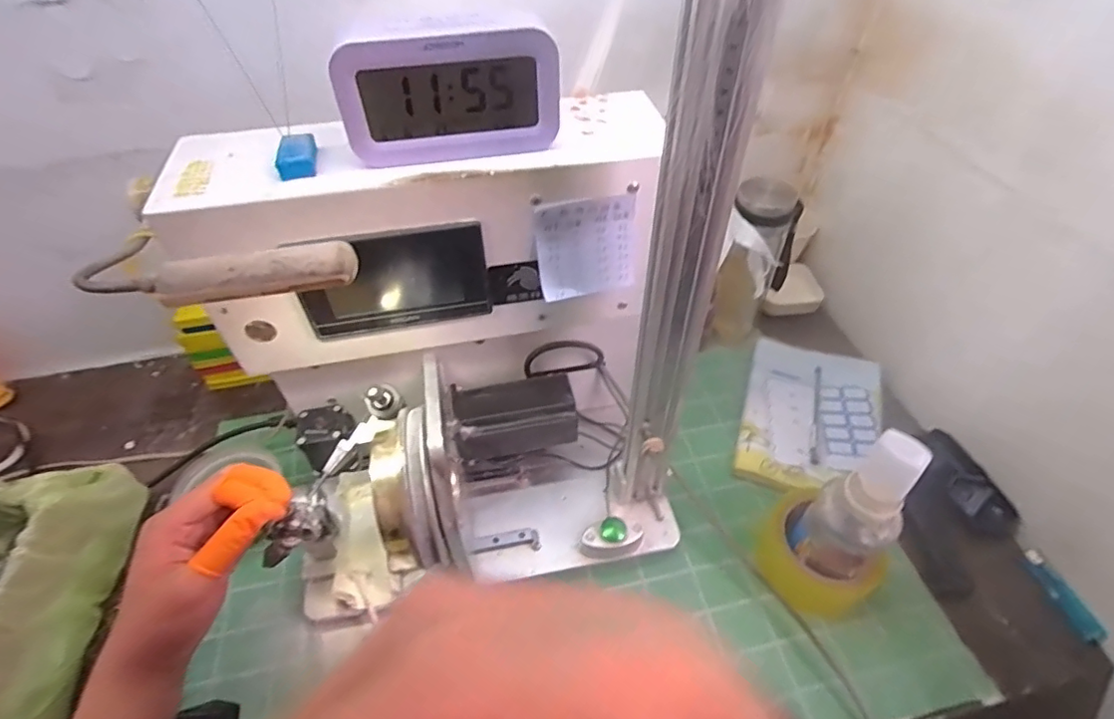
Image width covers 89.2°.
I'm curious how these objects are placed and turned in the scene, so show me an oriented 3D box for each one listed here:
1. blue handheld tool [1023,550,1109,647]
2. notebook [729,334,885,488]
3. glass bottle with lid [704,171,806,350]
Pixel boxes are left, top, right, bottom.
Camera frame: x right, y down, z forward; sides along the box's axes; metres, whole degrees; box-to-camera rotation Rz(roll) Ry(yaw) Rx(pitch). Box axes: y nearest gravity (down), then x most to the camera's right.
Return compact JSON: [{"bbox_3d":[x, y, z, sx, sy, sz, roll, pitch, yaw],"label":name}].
[{"bbox_3d":[0.449,0.209,0.503,0.015,0.013,0.081,-9,48,-8],"label":"blue handheld tool"},{"bbox_3d":[0.291,0.062,0.646,0.144,0.019,0.207,16,50,15],"label":"notebook"},{"bbox_3d":[0.227,-0.098,0.662,0.073,0.204,0.082,19,51,17],"label":"glass bottle with lid"}]

